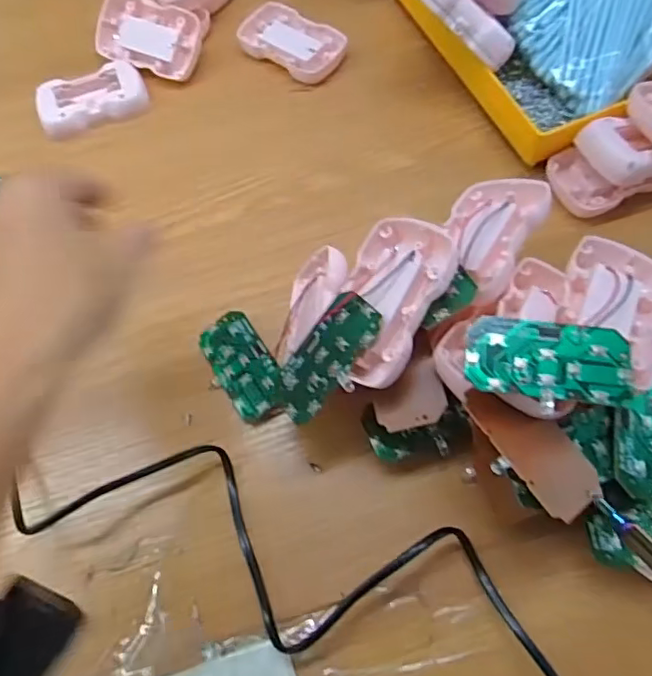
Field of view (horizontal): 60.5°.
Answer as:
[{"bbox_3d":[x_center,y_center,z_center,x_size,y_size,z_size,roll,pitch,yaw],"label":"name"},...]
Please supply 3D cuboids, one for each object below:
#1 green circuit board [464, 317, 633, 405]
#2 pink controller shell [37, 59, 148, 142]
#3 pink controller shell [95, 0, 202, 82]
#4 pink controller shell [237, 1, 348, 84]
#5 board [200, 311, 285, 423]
[{"bbox_3d":[0.104,0.010,0.264,0.073,0.007,0.037,9,68,5],"label":"green circuit board"},{"bbox_3d":[-0.192,-0.196,0.459,0.086,0.018,0.047,-29,70,-10],"label":"pink controller shell"},{"bbox_3d":[-0.148,-0.253,0.469,0.089,0.015,0.055,26,100,6],"label":"pink controller shell"},{"bbox_3d":[-0.028,-0.251,0.478,0.088,0.017,0.053,31,71,13],"label":"pink controller shell"},{"bbox_3d":[-0.053,0.017,0.361,0.037,0.004,0.075,-36,65,5],"label":"board"}]

